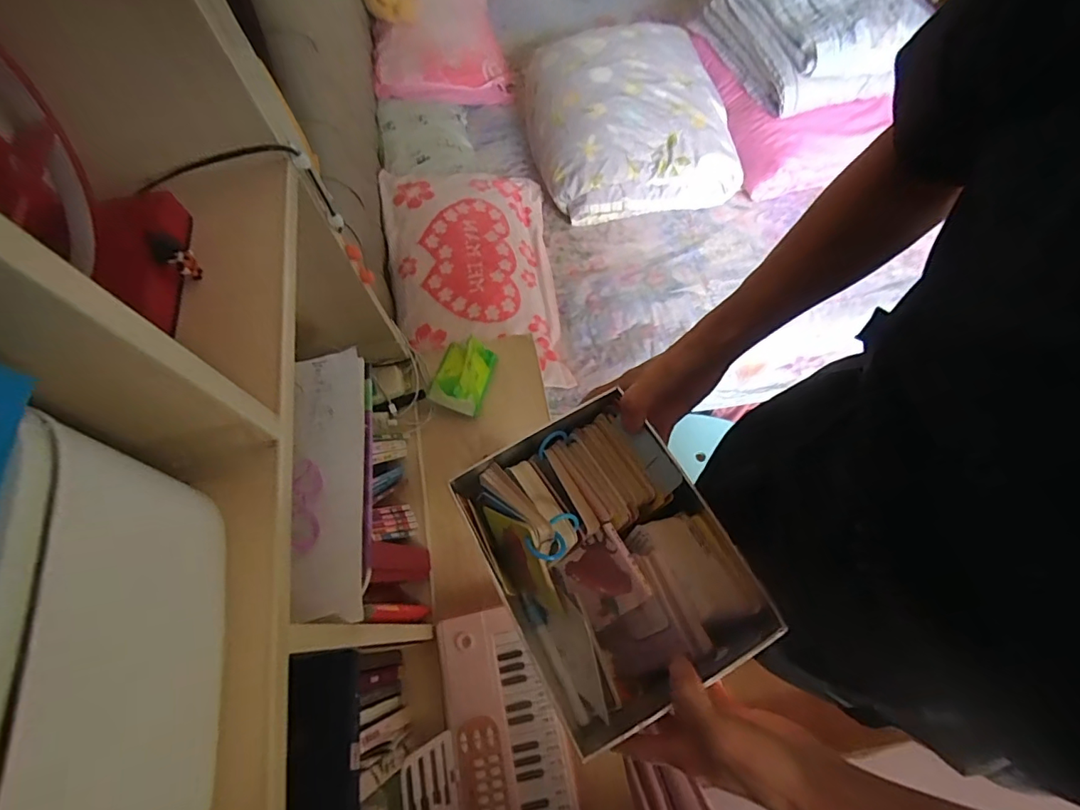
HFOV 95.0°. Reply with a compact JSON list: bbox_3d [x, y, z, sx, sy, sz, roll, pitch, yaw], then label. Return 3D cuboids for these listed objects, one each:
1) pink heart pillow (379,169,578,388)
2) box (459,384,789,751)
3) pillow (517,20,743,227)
[{"bbox_3d":[-0.174,-0.363,1.272,0.437,0.086,0.694,-1,60,-16],"label":"pink heart pillow"},{"bbox_3d":[0.054,0.136,0.441,0.184,0.085,0.243,-28,68,-10],"label":"box"},{"bbox_3d":[0.236,-0.866,1.466,0.547,0.183,0.644,-10,67,-2],"label":"pillow"}]

